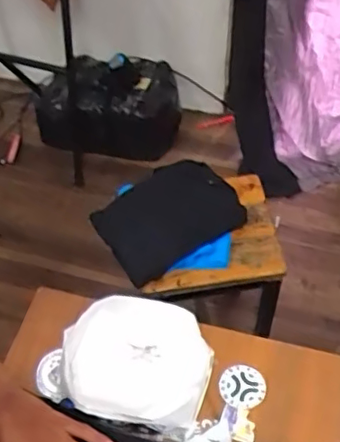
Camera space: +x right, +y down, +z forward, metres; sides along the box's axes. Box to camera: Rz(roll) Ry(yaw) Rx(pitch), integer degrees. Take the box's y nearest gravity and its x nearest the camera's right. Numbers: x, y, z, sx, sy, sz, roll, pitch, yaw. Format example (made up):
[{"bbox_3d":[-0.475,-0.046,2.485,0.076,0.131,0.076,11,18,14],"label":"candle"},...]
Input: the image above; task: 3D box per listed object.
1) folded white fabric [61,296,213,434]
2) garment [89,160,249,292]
[{"bbox_3d":[-0.042,0.178,0.743,0.188,0.052,0.171,13,56,13],"label":"folded white fabric"},{"bbox_3d":[-0.006,-0.008,1.211,0.274,0.072,0.206,-31,58,-17],"label":"garment"}]

